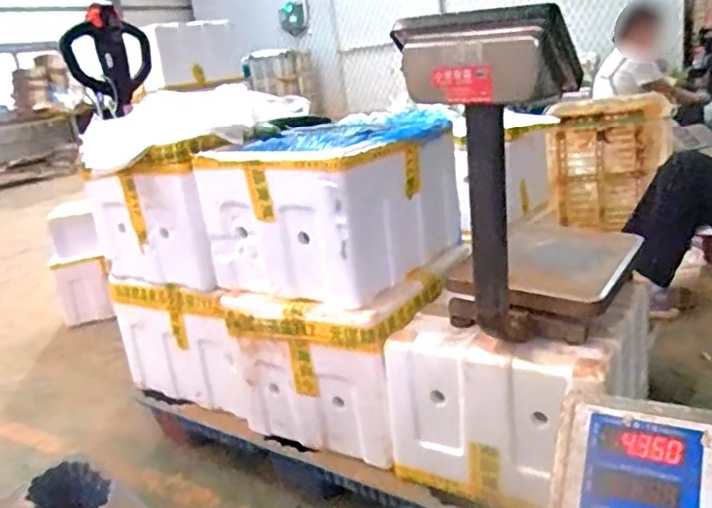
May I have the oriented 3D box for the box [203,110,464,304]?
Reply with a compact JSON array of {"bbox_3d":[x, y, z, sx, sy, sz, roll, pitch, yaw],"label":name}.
[{"bbox_3d":[-0.038,-0.125,1.442,0.398,0.307,0.468,6,22,38],"label":"box"}]

